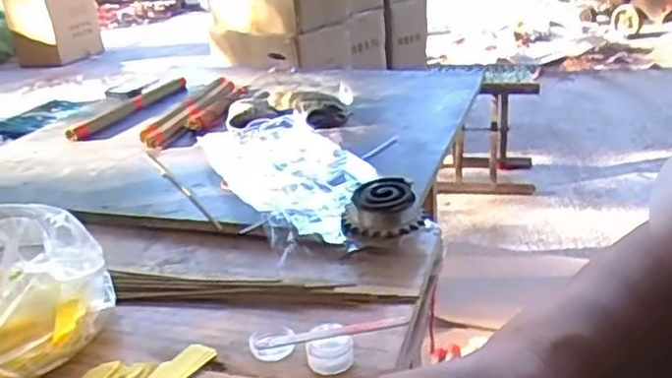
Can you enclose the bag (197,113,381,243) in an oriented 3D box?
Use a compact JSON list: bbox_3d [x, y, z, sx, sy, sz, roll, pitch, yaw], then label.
[{"bbox_3d":[-0.060,-0.026,0.856,0.172,0.036,0.382,-13,25,-20],"label":"bag"}]

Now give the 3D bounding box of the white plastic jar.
[{"bbox_3d":[-0.006,0.127,0.532,0.036,0.021,0.037,-3,23,1],"label":"white plastic jar"}]

